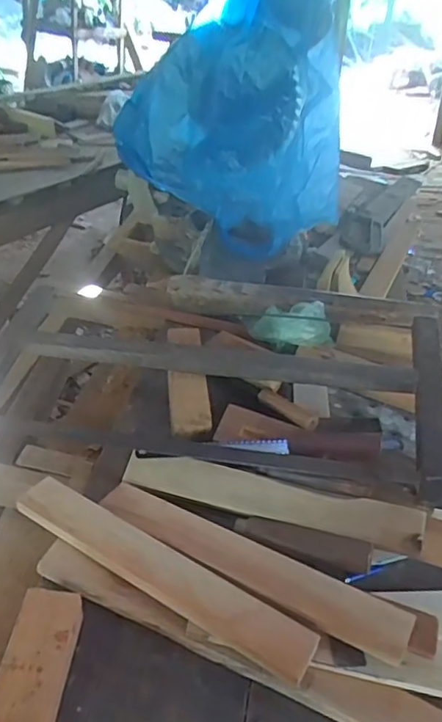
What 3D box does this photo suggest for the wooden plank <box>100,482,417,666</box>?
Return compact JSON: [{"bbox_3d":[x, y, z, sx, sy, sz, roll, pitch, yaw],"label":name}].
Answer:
[{"bbox_3d":[0.022,0.194,0.557,0.315,0.016,0.049,19,38,22],"label":"wooden plank"}]

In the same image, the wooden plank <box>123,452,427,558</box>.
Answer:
[{"bbox_3d":[0.049,0.144,0.610,0.315,0.009,0.045,10,57,14],"label":"wooden plank"}]

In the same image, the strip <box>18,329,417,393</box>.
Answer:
[{"bbox_3d":[-0.012,-0.007,0.753,0.510,0.042,0.033,8,35,8],"label":"strip"}]

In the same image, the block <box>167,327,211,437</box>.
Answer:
[{"bbox_3d":[-0.045,0.019,0.757,0.048,0.028,0.200,-1,35,-6],"label":"block"}]

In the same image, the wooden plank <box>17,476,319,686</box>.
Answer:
[{"bbox_3d":[-0.061,0.195,0.546,0.317,0.011,0.049,23,46,21],"label":"wooden plank"}]

